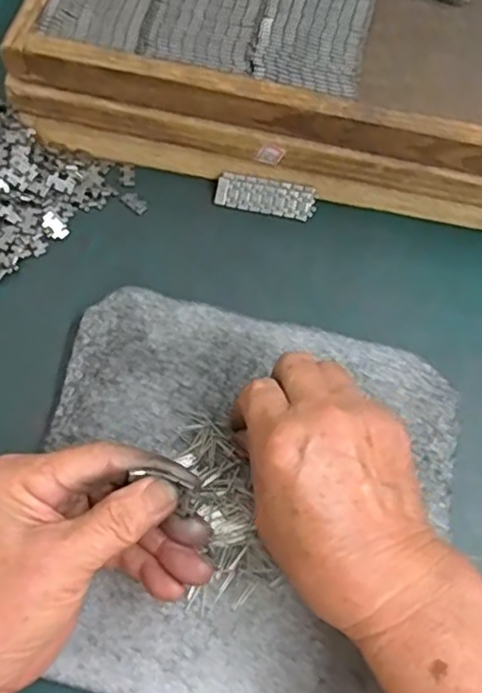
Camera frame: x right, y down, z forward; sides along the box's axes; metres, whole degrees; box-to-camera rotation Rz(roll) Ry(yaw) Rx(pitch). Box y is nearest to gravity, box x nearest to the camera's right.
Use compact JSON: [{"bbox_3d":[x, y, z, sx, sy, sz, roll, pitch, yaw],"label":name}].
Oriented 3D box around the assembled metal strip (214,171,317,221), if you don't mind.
[{"bbox_3d":[0.016,-0.097,0.414,0.064,0.004,0.022,10,100,1],"label":"assembled metal strip"}]

